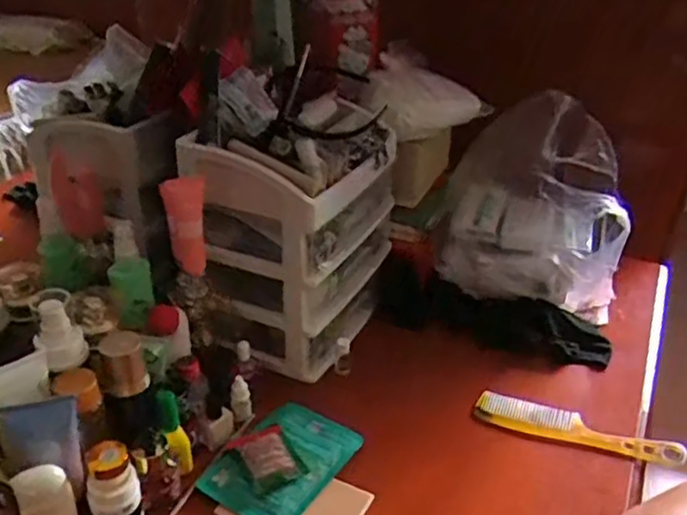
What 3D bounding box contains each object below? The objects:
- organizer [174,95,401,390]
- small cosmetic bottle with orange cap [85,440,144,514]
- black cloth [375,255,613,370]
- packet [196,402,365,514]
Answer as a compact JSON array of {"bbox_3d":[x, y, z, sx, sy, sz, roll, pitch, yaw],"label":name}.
[{"bbox_3d":[-0.054,-0.037,0.843,0.175,0.259,0.242,13,33,19],"label":"organizer"},{"bbox_3d":[-0.199,0.204,0.593,0.048,0.093,0.045,-7,32,-13],"label":"small cosmetic bottle with orange cap"},{"bbox_3d":[0.188,0.074,0.872,0.288,0.020,0.106,14,41,6],"label":"black cloth"},{"bbox_3d":[-0.059,0.198,0.682,0.105,0.013,0.145,18,35,26],"label":"packet"}]

